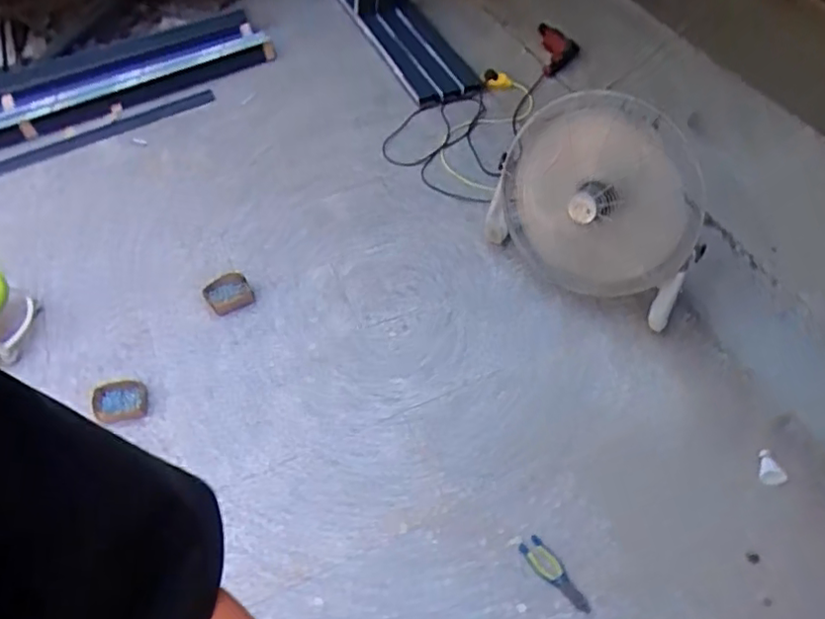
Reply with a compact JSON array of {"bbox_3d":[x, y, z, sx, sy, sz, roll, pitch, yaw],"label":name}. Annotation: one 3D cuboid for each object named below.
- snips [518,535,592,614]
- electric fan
[{"bbox_3d":[0.317,0.585,1.340,0.055,0.024,0.185,-35,59,-20],"label":"snips"},{"bbox_3d":[0.510,-0.299,1.641,0.551,0.452,0.268,27,60,22],"label":"electric fan"}]

